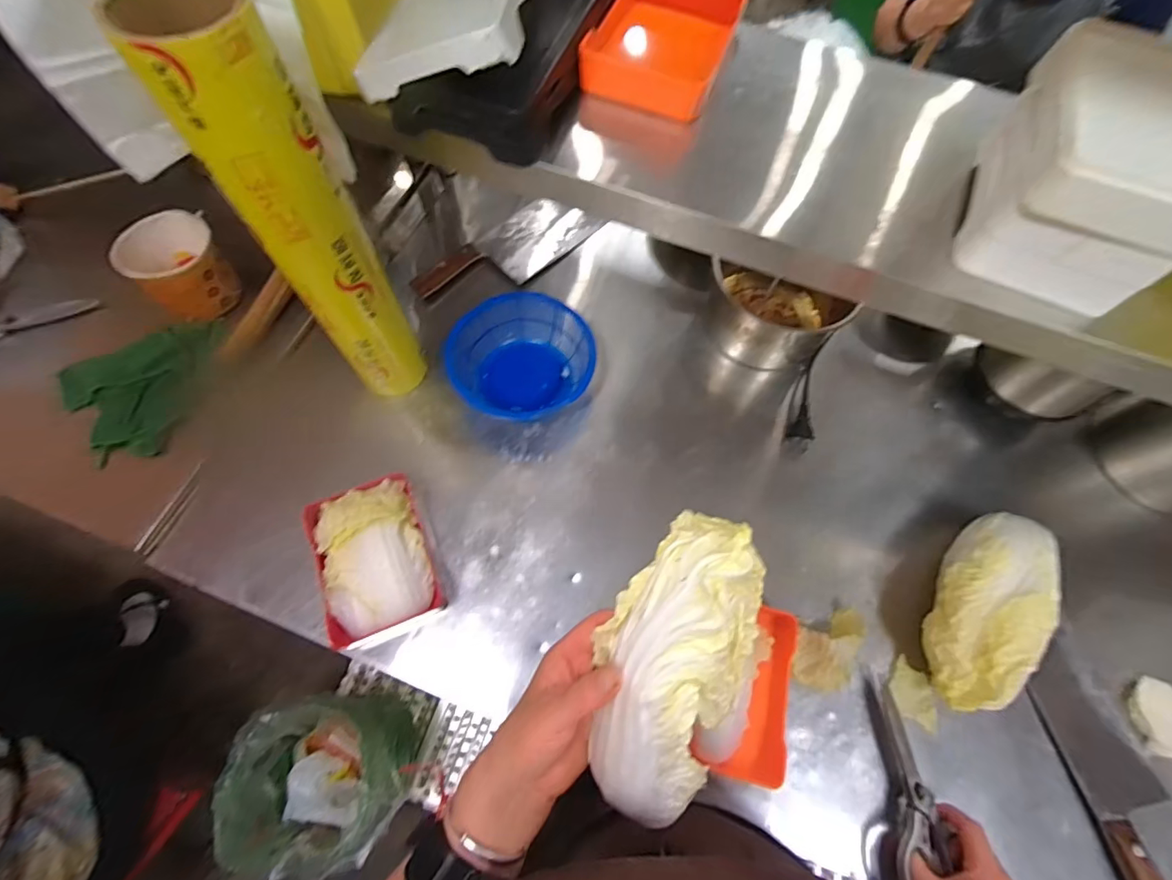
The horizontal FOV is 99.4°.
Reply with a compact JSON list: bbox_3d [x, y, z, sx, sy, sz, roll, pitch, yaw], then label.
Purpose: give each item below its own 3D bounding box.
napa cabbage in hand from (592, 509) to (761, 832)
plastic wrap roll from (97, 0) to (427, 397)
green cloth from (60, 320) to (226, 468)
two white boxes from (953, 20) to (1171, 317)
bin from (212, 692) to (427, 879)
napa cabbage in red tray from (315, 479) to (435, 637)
[{"bbox_3d":[0.056,0.146,0.324,0.088,0.066,0.194,19,87,6],"label":"napa cabbage in hand"},{"bbox_3d":[-0.245,-0.179,0.470,0.081,0.391,0.073,-26,70,-12],"label":"plastic wrap roll"},{"bbox_3d":[-0.537,-0.062,0.614,0.180,0.058,0.127,-28,71,-13],"label":"green cloth"},{"bbox_3d":[0.368,-0.195,0.362,0.109,0.101,0.143,21,68,7],"label":"two white boxes"},{"bbox_3d":[-0.495,0.661,1.002,0.275,0.372,0.239,0,67,-2],"label":"bin"},{"bbox_3d":[-0.233,0.128,0.550,0.103,0.056,0.147,-19,69,-10],"label":"napa cabbage in red tray"}]

